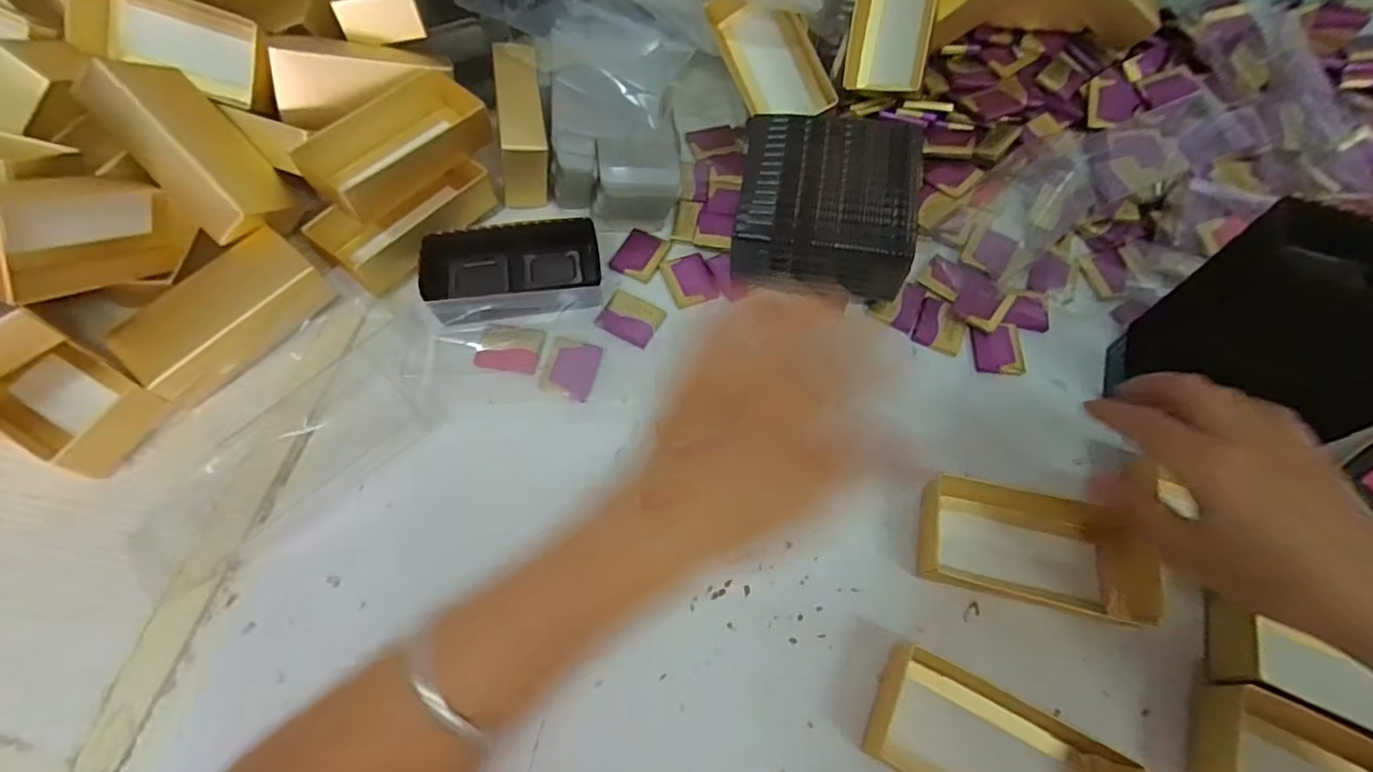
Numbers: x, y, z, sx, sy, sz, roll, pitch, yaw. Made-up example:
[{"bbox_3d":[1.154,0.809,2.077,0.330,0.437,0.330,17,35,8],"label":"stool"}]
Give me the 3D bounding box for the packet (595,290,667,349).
[{"bbox_3d":[-0.038,-0.047,0.407,0.041,0.004,0.036,27,66,9],"label":"packet"}]

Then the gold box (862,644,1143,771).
[{"bbox_3d":[0.157,0.182,0.291,0.120,0.027,0.057,27,67,9],"label":"gold box"}]

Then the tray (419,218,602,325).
[{"bbox_3d":[-0.117,-0.079,0.404,0.114,0.027,0.058,-10,66,-7],"label":"tray"}]

